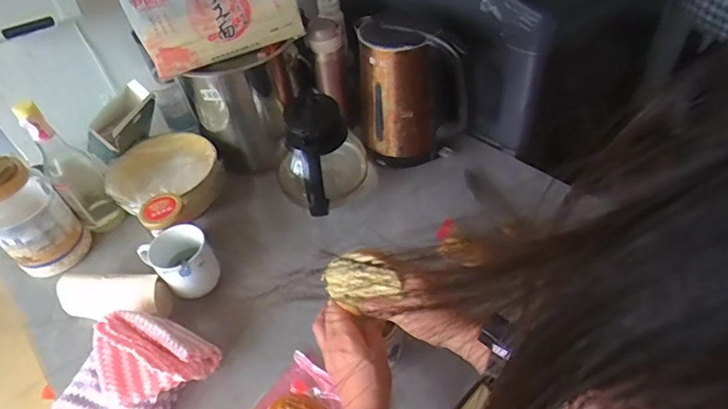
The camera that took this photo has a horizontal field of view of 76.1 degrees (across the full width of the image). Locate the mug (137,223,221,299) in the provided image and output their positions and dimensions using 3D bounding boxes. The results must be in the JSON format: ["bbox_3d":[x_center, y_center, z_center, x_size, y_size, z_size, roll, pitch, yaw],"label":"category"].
[{"bbox_3d":[-0.260,0.081,0.671,0.079,0.075,0.086,-36,54,-25],"label":"mug"}]

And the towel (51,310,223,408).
[{"bbox_3d":[-0.286,0.208,0.583,0.162,0.070,0.133,9,49,14],"label":"towel"}]

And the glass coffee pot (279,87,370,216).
[{"bbox_3d":[-0.061,-0.081,0.744,0.146,0.155,0.115,-38,54,-26],"label":"glass coffee pot"}]

